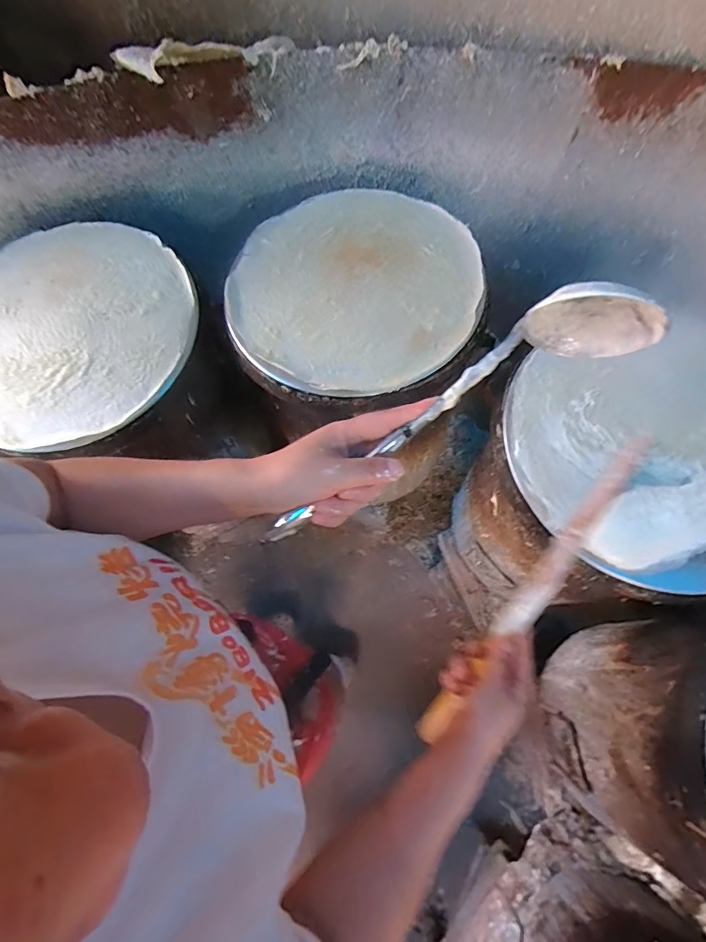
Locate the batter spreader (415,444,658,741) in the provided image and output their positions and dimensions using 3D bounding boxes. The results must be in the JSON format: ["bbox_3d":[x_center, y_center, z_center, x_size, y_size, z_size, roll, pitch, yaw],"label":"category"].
[{"bbox_3d":[0.217,0.122,0.508,0.029,0.029,0.430,40,78,13],"label":"batter spreader"}]

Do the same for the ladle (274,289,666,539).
[{"bbox_3d":[0.067,-0.036,0.347,0.324,0.063,0.061,-32,73,7],"label":"ladle"}]

